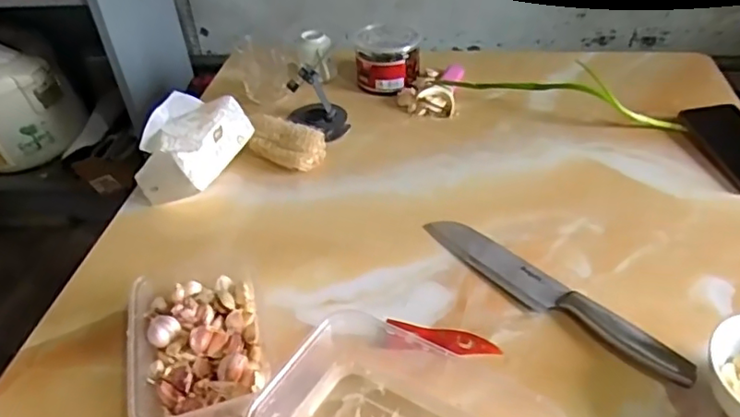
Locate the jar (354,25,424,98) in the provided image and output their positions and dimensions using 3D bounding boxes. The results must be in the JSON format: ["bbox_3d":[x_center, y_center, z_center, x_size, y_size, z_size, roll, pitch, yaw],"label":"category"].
[{"bbox_3d":[0.027,-0.226,0.888,0.099,0.072,0.093,-1,40,4],"label":"jar"}]

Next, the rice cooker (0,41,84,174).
[{"bbox_3d":[-0.749,-0.222,1.199,0.240,0.225,0.208,-32,47,-29],"label":"rice cooker"}]

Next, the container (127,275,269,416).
[{"bbox_3d":[-0.147,0.125,0.511,0.103,0.062,0.166,-12,40,-9],"label":"container"}]

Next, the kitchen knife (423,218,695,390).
[{"bbox_3d":[0.167,0.080,0.572,0.042,0.014,0.286,-30,46,-28],"label":"kitchen knife"}]

